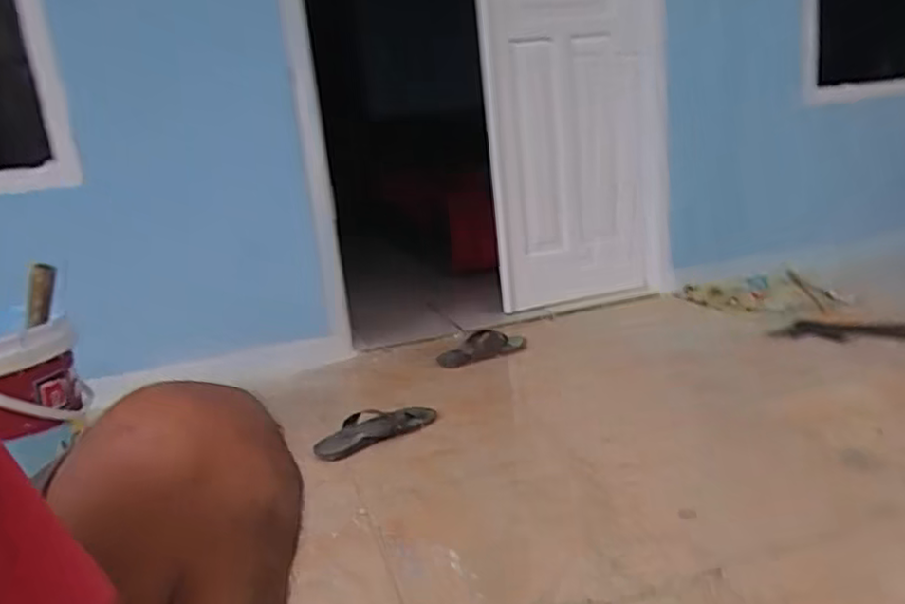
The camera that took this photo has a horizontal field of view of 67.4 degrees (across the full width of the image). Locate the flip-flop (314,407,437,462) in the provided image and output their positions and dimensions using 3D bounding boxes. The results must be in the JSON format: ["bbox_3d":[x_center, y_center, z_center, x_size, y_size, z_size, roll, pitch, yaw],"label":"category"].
[{"bbox_3d":[-0.173,0.276,1.476,0.281,0.052,0.104,-14,16,-33],"label":"flip-flop"}]

